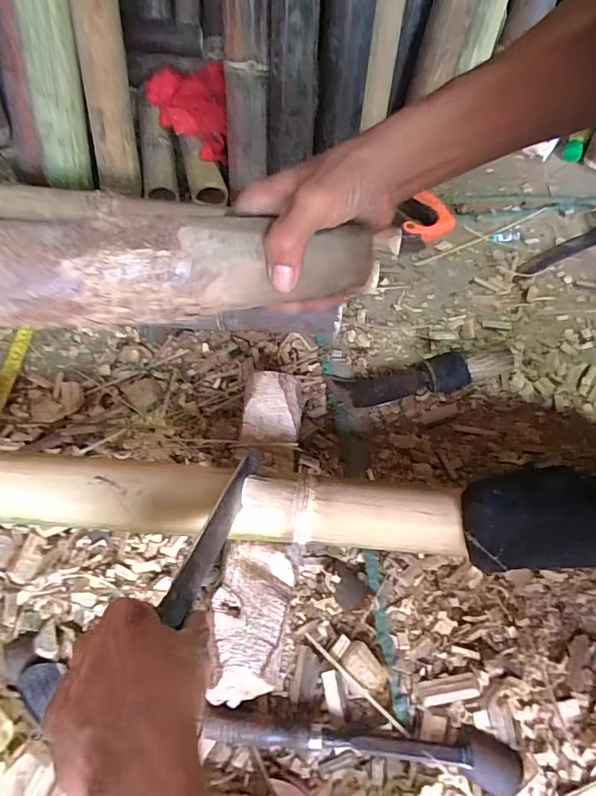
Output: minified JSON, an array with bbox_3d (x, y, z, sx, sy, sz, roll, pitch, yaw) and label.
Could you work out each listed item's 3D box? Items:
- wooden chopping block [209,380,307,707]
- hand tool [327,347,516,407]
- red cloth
[{"bbox_3d":[-0.038,0.128,0.509,0.076,0.058,0.333,5,61,2],"label":"wooden chopping block"},{"bbox_3d":[0.161,-0.030,0.615,0.229,0.040,0.051,-9,62,-6],"label":"hand tool"},{"bbox_3d":[-0.182,-0.476,0.799,0.127,0.066,0.218,-11,62,-7],"label":"red cloth"}]

